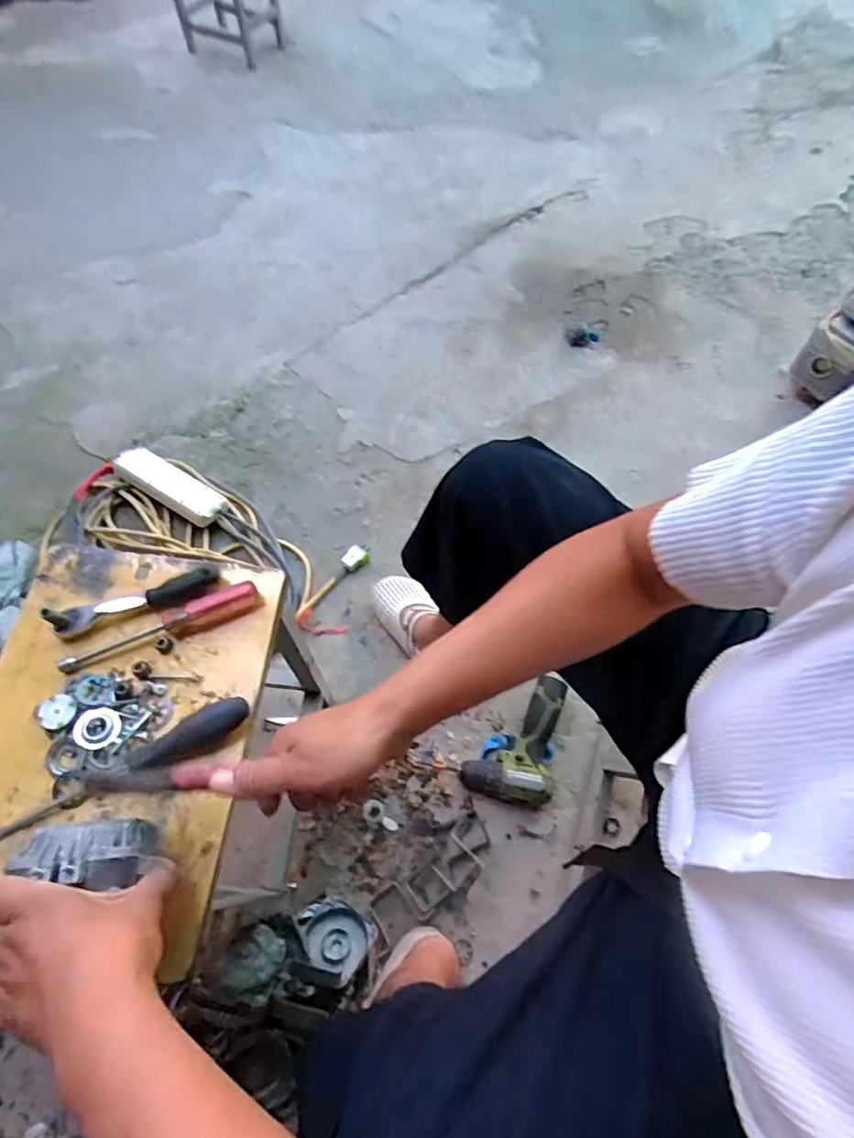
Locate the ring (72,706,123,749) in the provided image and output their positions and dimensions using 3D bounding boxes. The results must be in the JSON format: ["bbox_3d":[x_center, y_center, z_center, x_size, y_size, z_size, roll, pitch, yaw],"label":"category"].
[{"bbox_3d":[-0.278,0.134,0.472,0.035,0.006,0.034,0,62,0],"label":"ring"}]

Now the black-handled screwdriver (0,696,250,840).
[{"bbox_3d":[-0.246,0.161,0.453,0.212,0.026,0.041,-27,65,-13],"label":"black-handled screwdriver"}]

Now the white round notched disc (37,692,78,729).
[{"bbox_3d":[-0.313,0.121,0.475,0.031,0.004,0.029,0,62,0],"label":"white round notched disc"}]

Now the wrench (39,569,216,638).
[{"bbox_3d":[-0.267,0.024,0.511,0.141,0.035,0.027,-19,64,-9],"label":"wrench"}]

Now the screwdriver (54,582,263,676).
[{"bbox_3d":[-0.239,0.054,0.508,0.177,0.020,0.024,-21,64,-10],"label":"screwdriver"}]

